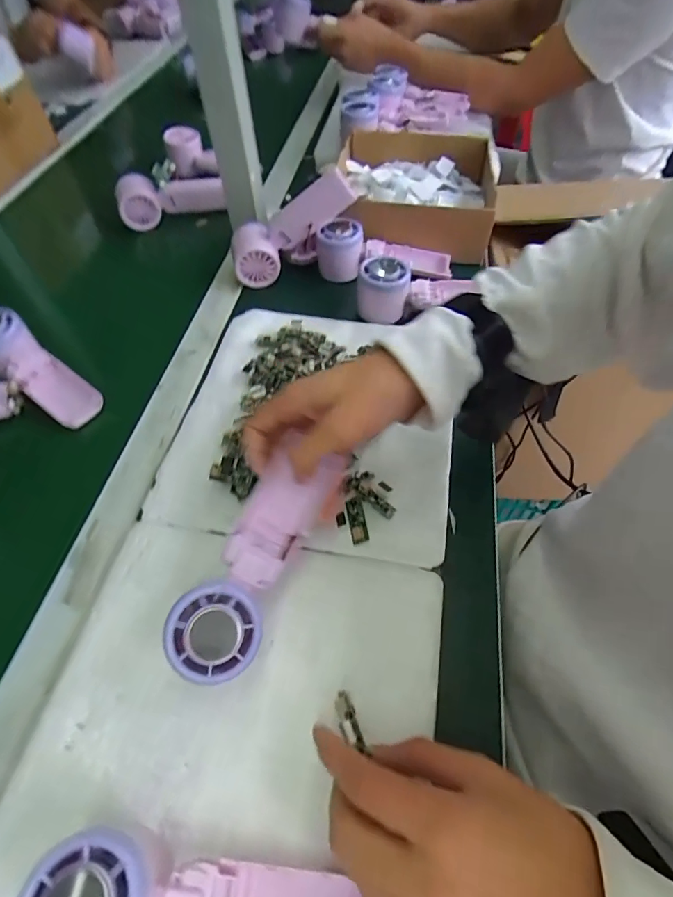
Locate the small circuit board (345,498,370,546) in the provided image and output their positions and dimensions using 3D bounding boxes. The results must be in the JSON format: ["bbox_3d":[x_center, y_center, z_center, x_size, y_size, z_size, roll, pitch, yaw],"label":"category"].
[{"bbox_3d":[0.016,0.056,0.362,0.013,0.005,0.038,-10,55,-4],"label":"small circuit board"}]

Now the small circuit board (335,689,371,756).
[{"bbox_3d":[0.007,0.163,0.273,0.011,0.008,0.033,-19,35,-11],"label":"small circuit board"}]

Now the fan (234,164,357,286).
[{"bbox_3d":[-0.057,-0.262,0.530,0.162,0.061,0.045,-28,51,25],"label":"fan"}]

